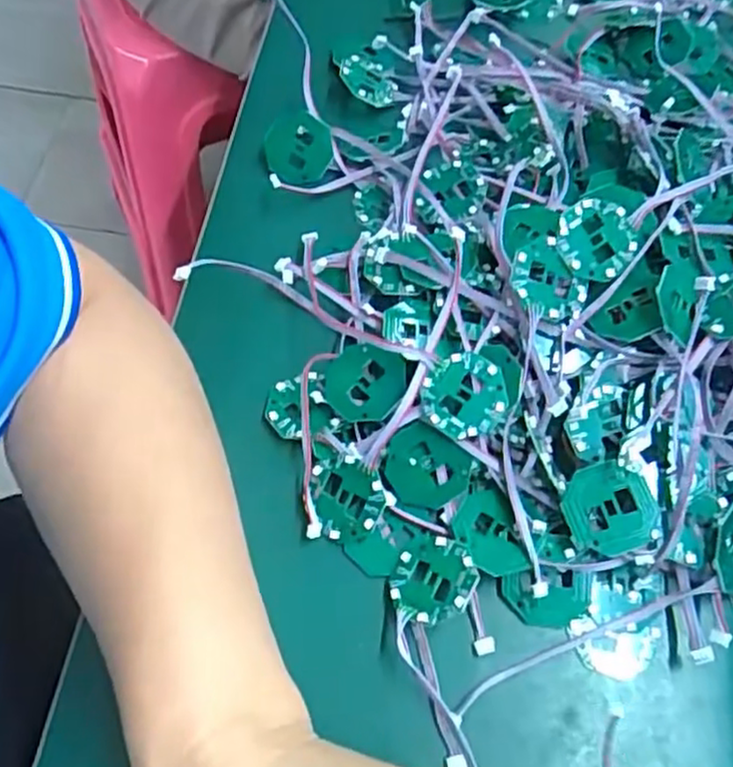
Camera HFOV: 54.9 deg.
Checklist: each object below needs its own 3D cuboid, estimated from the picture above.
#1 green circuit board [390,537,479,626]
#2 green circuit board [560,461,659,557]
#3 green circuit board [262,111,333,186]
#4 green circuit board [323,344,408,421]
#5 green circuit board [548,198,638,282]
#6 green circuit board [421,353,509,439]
[{"bbox_3d":[0.025,0.075,0.273,0.032,0.006,0.033,-35,39,-2],"label":"green circuit board"},{"bbox_3d":[0.094,0.049,0.275,0.033,0.006,0.034,-23,70,7],"label":"green circuit board"},{"bbox_3d":[-0.036,-0.123,0.371,0.037,0.004,0.035,31,95,11],"label":"green circuit board"},{"bbox_3d":[0.000,0.000,0.302,0.037,0.005,0.033,-4,75,23],"label":"green circuit board"},{"bbox_3d":[0.098,-0.061,0.301,0.035,0.004,0.033,-36,92,-8],"label":"green circuit board"},{"bbox_3d":[0.040,0.005,0.291,0.034,0.004,0.034,-11,85,-1],"label":"green circuit board"}]

